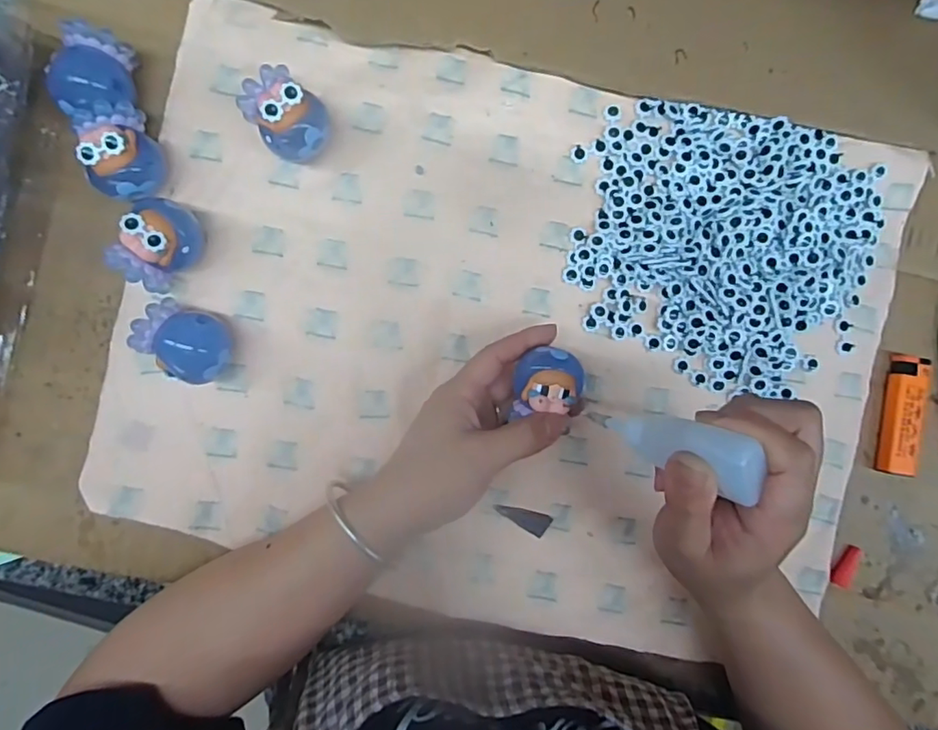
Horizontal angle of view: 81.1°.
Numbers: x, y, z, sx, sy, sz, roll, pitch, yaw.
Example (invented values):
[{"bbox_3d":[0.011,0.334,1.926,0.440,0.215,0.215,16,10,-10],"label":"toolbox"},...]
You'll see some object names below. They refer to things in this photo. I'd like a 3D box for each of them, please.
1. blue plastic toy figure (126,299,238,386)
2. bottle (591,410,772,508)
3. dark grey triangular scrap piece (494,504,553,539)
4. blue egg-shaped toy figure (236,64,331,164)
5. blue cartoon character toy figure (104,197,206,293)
[{"bbox_3d":[-0.163,-0.013,0.322,0.051,0.033,0.038,31,90,-1],"label":"blue plastic toy figure"},{"bbox_3d":[0.091,0.035,0.248,0.017,0.082,0.026,4,98,-38],"label":"bottle"},{"bbox_3d":[0.035,0.098,0.355,0.038,0.004,0.014,27,90,-1],"label":"dark grey triangular scrap piece"},{"bbox_3d":[-0.107,-0.145,0.324,0.040,0.039,0.052,-41,93,-3],"label":"blue egg-shaped toy figure"},{"bbox_3d":[-0.178,-0.070,0.318,0.034,0.038,0.049,31,90,-1],"label":"blue cartoon character toy figure"}]

